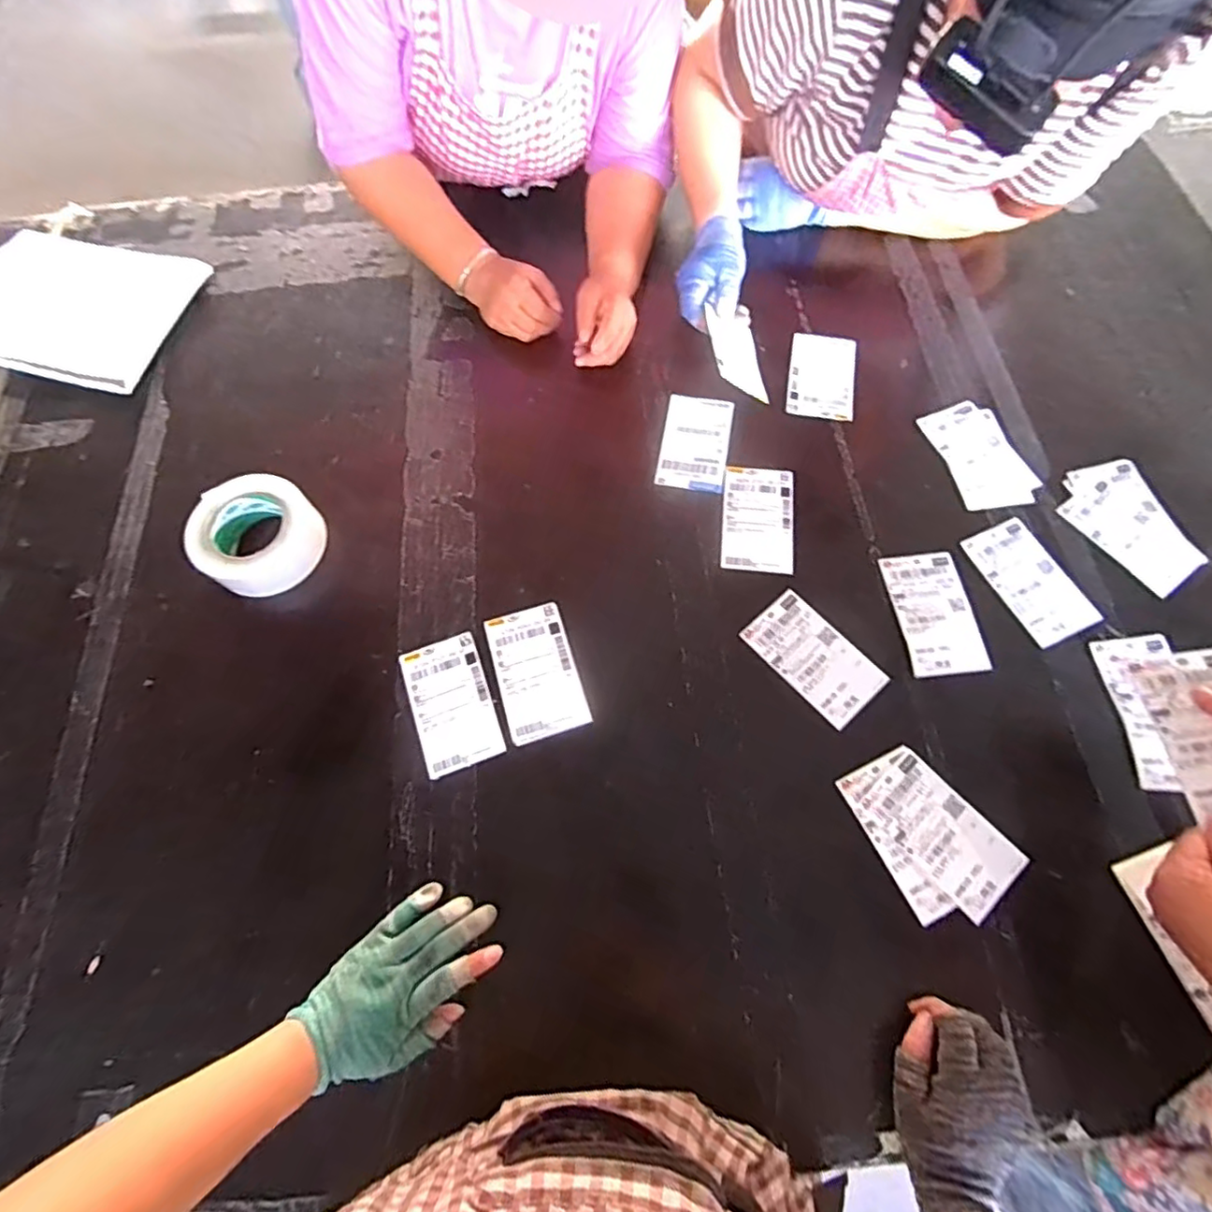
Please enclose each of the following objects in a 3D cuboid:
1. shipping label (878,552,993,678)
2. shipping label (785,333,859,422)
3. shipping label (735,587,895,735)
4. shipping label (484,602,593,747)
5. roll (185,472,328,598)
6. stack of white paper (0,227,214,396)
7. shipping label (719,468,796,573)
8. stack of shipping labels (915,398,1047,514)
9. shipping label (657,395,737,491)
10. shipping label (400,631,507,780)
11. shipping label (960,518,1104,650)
[{"bbox_3d":[0.366,0.007,0.670,0.087,0.005,0.141,-6,67,1],"label":"shipping label"},{"bbox_3d":[0.289,-0.306,0.797,0.086,0.004,0.138,11,71,5],"label":"shipping label"},{"bbox_3d":[0.224,0.055,0.646,0.084,0.004,0.142,-39,73,-15],"label":"shipping label"},{"bbox_3d":[-0.074,0.070,0.638,0.082,0.006,0.141,-16,69,-7],"label":"shipping label"},{"bbox_3d":[-0.387,-0.080,0.667,0.124,0.058,0.122,0,67,-1],"label":"roll"},{"bbox_3d":[-0.736,-0.420,0.832,0.295,0.013,0.257,13,67,-4],"label":"stack of white paper"},{"bbox_3d":[0.181,-0.103,0.709,0.081,0.006,0.137,7,68,2],"label":"shipping label"},{"bbox_3d":[0.476,-0.191,0.759,0.108,0.007,0.156,-14,68,-7],"label":"stack of shipping labels"},{"bbox_3d":[0.113,-0.205,0.750,0.082,0.004,0.137,10,70,3],"label":"shipping label"},{"bbox_3d":[-0.161,0.101,0.624,0.081,0.005,0.138,-18,69,-8],"label":"shipping label"},{"bbox_3d":[0.487,-0.029,0.690,0.087,0.005,0.146,-24,72,-7],"label":"shipping label"}]

